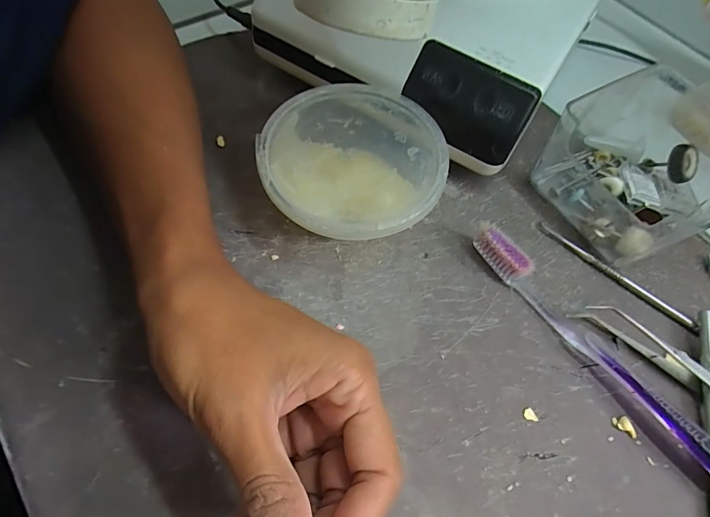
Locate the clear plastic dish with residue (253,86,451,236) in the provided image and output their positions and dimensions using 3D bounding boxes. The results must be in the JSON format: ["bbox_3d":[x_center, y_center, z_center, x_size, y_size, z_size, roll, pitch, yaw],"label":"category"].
[{"bbox_3d":[-0.001,-0.050,0.236,0.100,0.045,0.100,2,62,-4],"label":"clear plastic dish with residue"}]

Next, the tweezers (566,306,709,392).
[{"bbox_3d":[0.185,0.066,0.210,0.137,0.017,0.017,38,65,14],"label":"tweezers"}]

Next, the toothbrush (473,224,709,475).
[{"bbox_3d":[0.133,0.053,0.210,0.012,0.022,0.185,-34,70,-20],"label":"toothbrush"}]

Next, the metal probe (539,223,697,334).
[{"bbox_3d":[0.160,0.010,0.246,0.102,0.005,0.007,38,65,14],"label":"metal probe"}]

